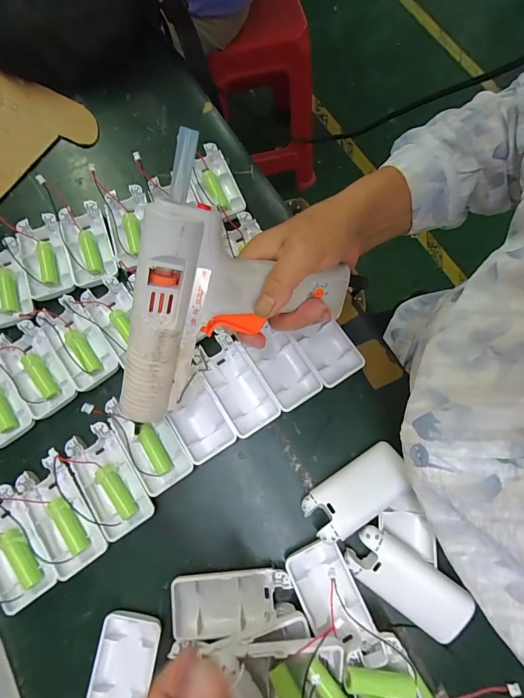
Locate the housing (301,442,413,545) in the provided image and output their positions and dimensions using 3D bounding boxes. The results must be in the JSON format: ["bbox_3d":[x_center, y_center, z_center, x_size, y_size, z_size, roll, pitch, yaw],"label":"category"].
[{"bbox_3d":[0.082,0.120,0.305,0.093,0.010,0.044,-32,59,-12],"label":"housing"}]

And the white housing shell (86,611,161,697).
[{"bbox_3d":[-0.110,0.257,0.281,0.043,0.014,0.094,10,74,3],"label":"white housing shell"}]

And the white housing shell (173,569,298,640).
[{"bbox_3d":[-0.024,0.204,0.292,0.093,0.016,0.045,-5,73,-1],"label":"white housing shell"}]

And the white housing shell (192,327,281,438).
[{"bbox_3d":[-0.026,0.030,0.340,0.045,0.012,0.099,-31,76,-9],"label":"white housing shell"}]

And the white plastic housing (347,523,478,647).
[{"bbox_3d":[0.115,0.184,0.289,0.094,0.023,0.042,35,76,10],"label":"white plastic housing"}]

